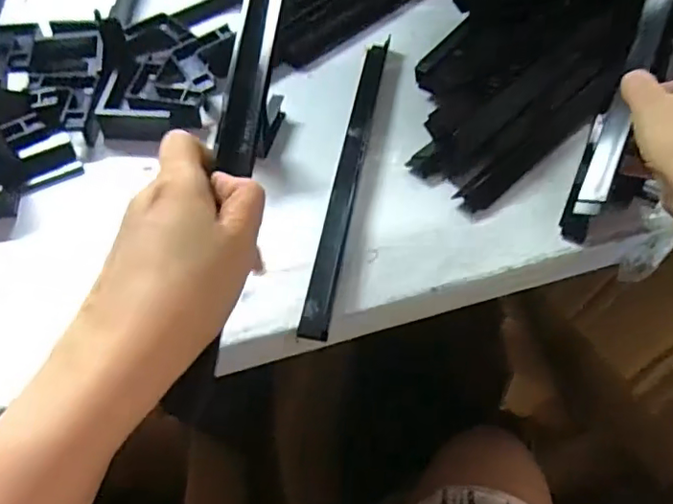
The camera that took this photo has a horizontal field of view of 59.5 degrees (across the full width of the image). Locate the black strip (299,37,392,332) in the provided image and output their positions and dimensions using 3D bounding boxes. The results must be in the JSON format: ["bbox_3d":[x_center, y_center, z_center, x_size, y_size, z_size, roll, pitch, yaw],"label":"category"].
[{"bbox_3d":[0.010,-0.065,0.431,0.019,0.006,0.288,9,54,5],"label":"black strip"}]

